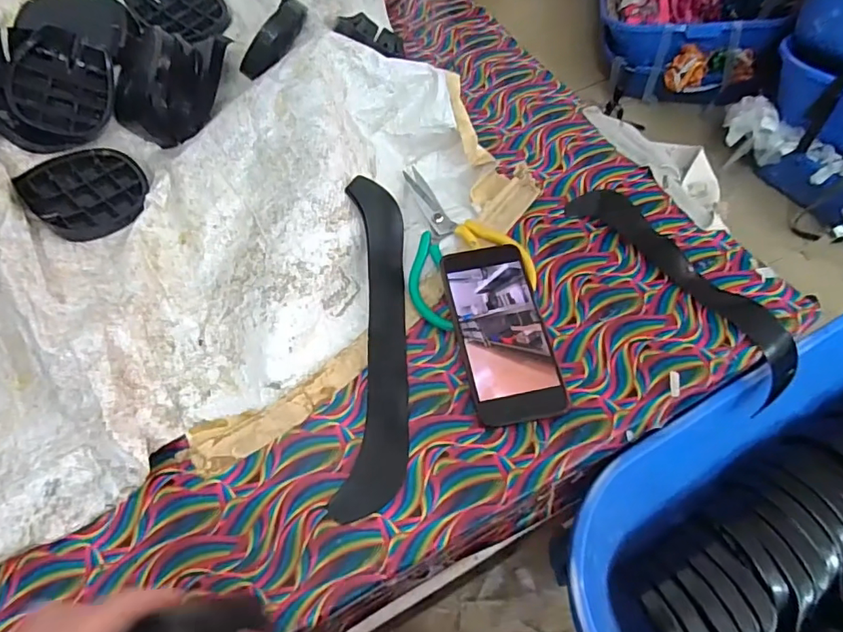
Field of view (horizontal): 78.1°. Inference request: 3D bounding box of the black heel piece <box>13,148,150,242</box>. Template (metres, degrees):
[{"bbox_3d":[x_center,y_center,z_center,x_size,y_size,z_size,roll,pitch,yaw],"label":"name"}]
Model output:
[{"bbox_3d":[-0.318,-0.119,0.500,0.105,0.027,0.091,-33,81,-41],"label":"black heel piece"}]

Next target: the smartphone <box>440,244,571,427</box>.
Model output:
[{"bbox_3d":[0.068,0.011,0.448,0.075,0.008,0.161,-10,64,-5],"label":"smartphone"}]

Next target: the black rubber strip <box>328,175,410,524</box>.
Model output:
[{"bbox_3d":[-0.038,0.014,0.436,0.055,0.053,0.289,-1,59,2],"label":"black rubber strip"}]

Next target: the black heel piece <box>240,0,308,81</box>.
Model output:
[{"bbox_3d":[-0.144,-0.277,0.512,0.026,0.033,0.093,32,83,19],"label":"black heel piece"}]

